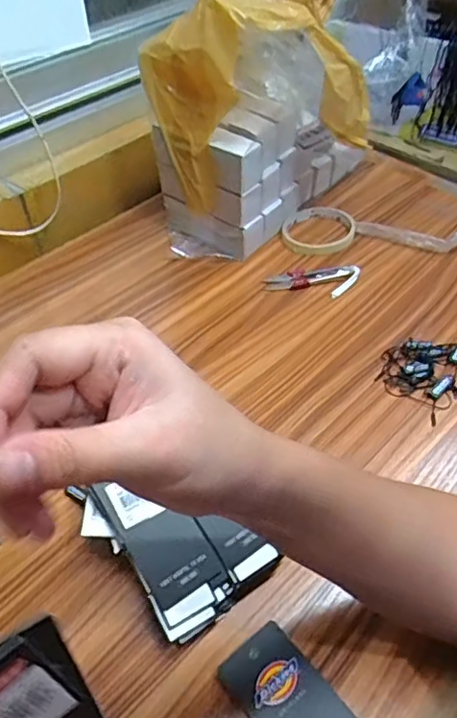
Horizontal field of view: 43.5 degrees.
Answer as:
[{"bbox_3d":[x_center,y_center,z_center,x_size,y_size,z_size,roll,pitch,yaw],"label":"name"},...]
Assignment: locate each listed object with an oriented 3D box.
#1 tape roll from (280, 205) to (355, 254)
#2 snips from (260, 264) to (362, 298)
[{"bbox_3d":[0.111,-0.156,0.688,0.076,0.013,0.093,30,55,26],"label":"tape roll"},{"bbox_3d":[0.092,-0.088,0.633,0.103,0.010,0.044,1,47,2],"label":"snips"}]

